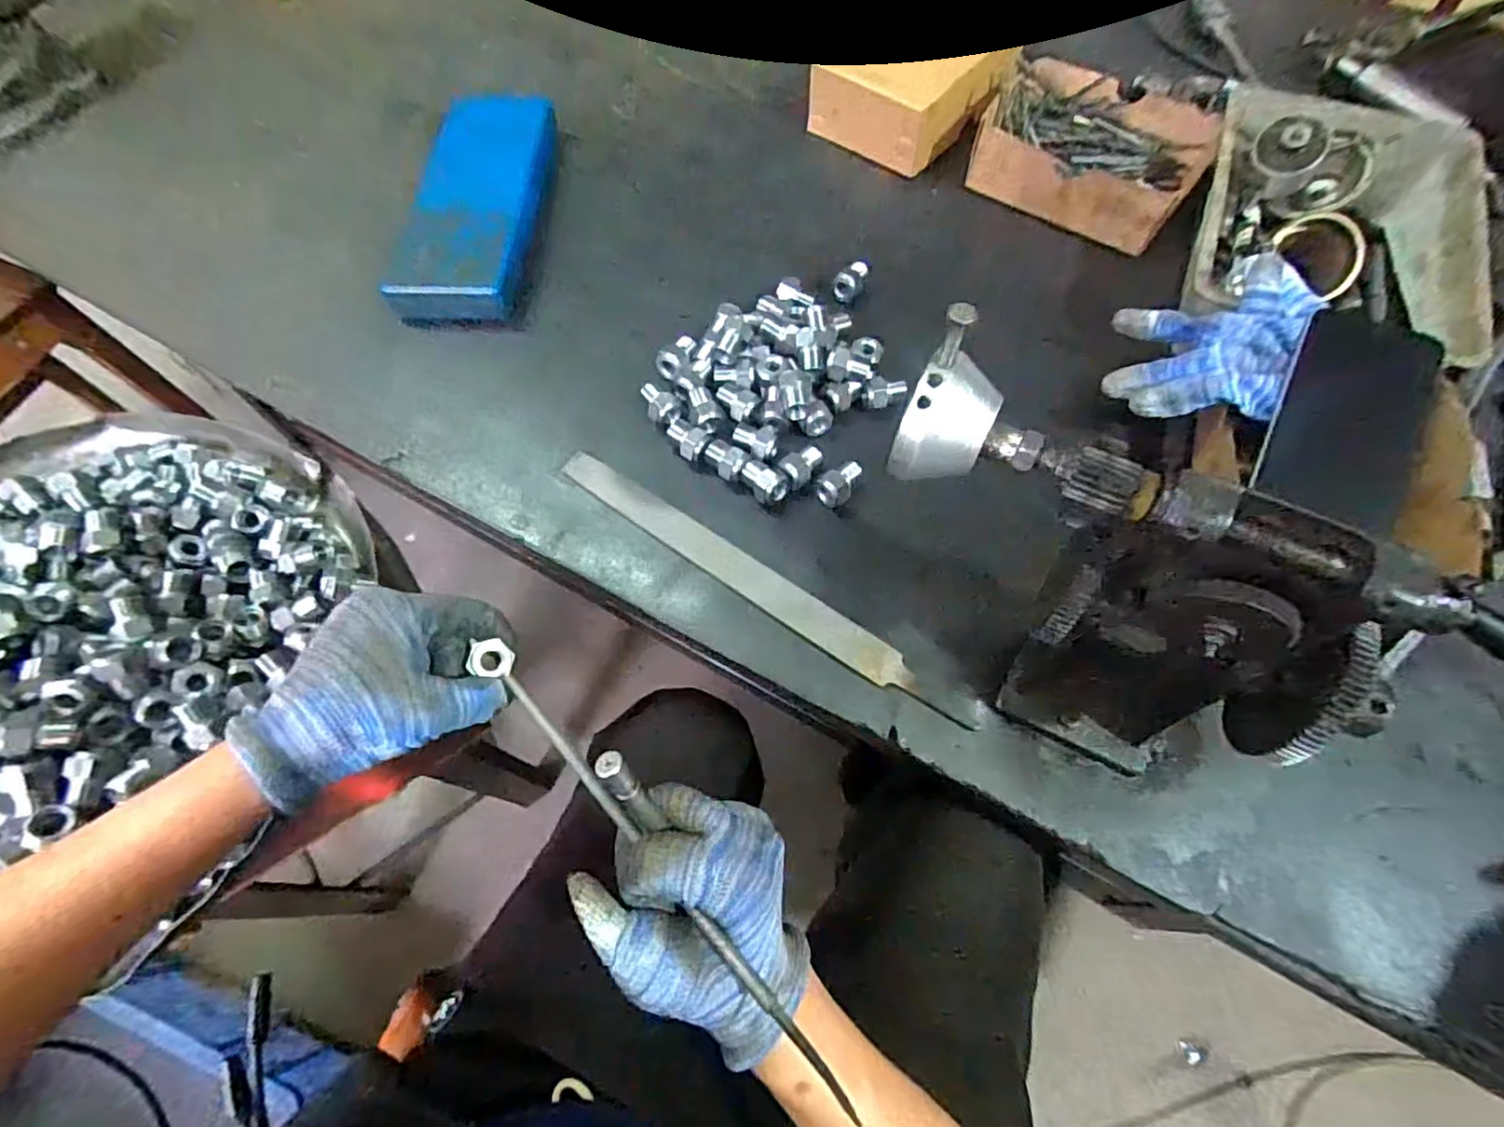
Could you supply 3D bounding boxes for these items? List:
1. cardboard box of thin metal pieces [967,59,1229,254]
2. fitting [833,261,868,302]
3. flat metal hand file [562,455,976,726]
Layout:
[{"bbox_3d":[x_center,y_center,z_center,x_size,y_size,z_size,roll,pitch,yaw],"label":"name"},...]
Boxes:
[{"bbox_3d":[0.282,-0.345,0.544,0.170,0.043,0.148,34,69,15],"label":"cardboard box of thin metal pieces"},{"bbox_3d":[0.076,-0.217,0.507,0.020,0.024,0.035,21,66,10],"label":"fitting"},{"bbox_3d":[-0.002,0.009,0.404,0.293,0.008,0.020,34,69,15],"label":"flat metal hand file"}]

